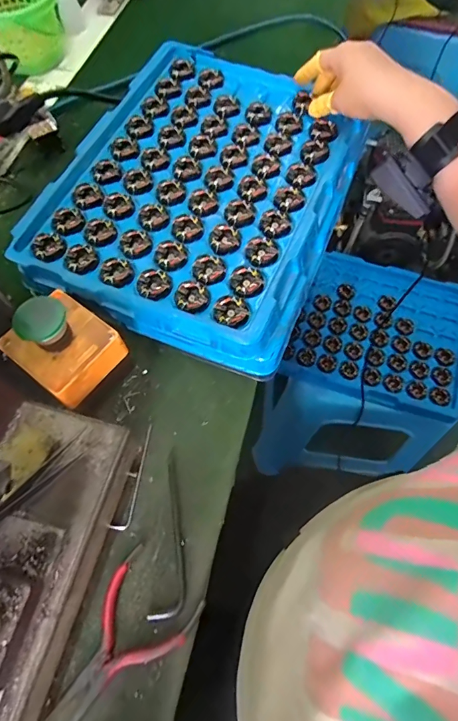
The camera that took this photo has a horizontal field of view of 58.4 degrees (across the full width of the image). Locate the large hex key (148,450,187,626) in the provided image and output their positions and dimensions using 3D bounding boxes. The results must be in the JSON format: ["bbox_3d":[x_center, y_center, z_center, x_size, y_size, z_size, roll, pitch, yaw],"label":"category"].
[{"bbox_3d":[-0.043,0.138,0.336,0.027,0.009,0.127,3,65,2],"label":"large hex key"}]

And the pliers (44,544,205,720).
[{"bbox_3d":[-0.080,0.209,0.298,0.070,0.013,0.116,33,69,15],"label":"pliers"}]

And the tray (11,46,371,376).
[{"bbox_3d":[-0.027,-0.194,0.446,0.290,0.037,0.383,17,66,8],"label":"tray"}]

